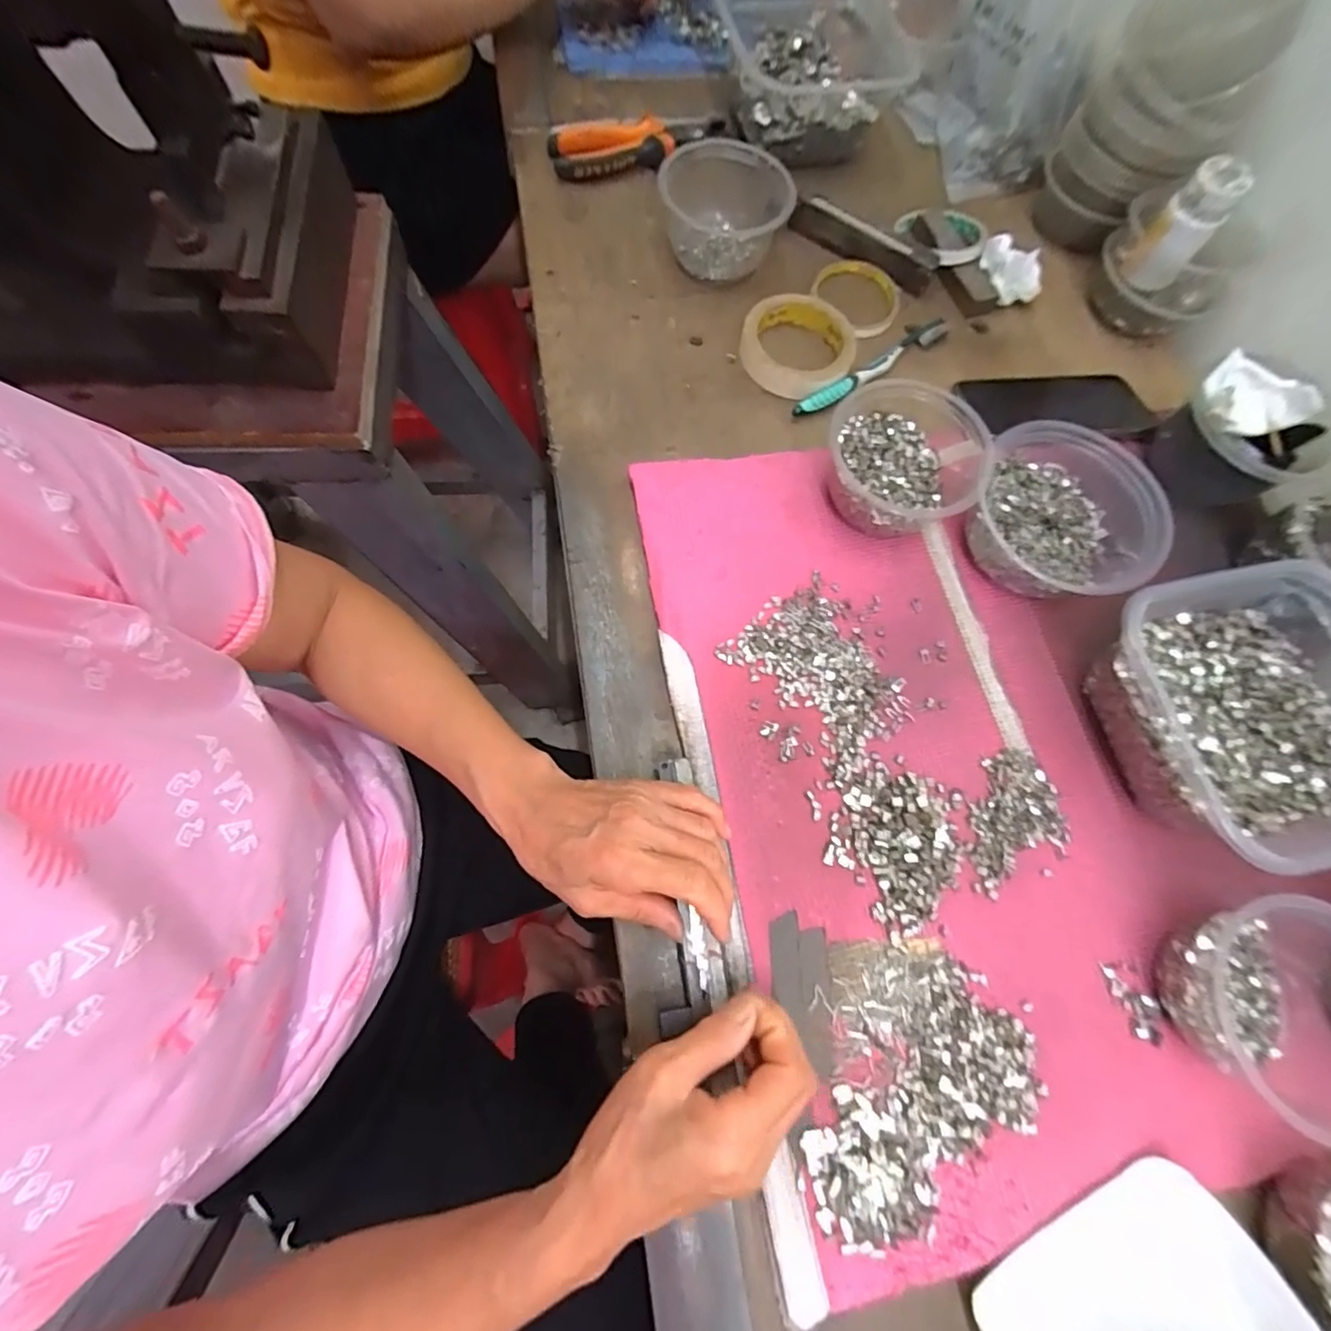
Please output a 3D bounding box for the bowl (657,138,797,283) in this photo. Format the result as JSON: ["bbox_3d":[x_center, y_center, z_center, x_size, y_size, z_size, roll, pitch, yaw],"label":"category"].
[{"bbox_3d":[0.052,-0.409,0.508,0.116,0.057,0.092,7,71,-2],"label":"bowl"}]

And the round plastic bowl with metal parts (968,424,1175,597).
[{"bbox_3d":[0.292,-0.110,0.413,0.134,0.064,0.128,1,72,-4],"label":"round plastic bowl with metal parts"}]

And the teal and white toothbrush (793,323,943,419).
[{"bbox_3d":[0.183,-0.268,0.494,0.185,0.016,0.024,-36,77,-12],"label":"teal and white toothbrush"}]

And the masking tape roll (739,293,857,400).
[{"bbox_3d":[0.118,-0.285,0.491,0.095,0.022,0.104,0,72,-1],"label":"masking tape roll"}]

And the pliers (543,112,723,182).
[{"bbox_3d":[-0.024,-0.514,0.548,0.176,0.022,0.072,-12,73,-5],"label":"pliers"}]

